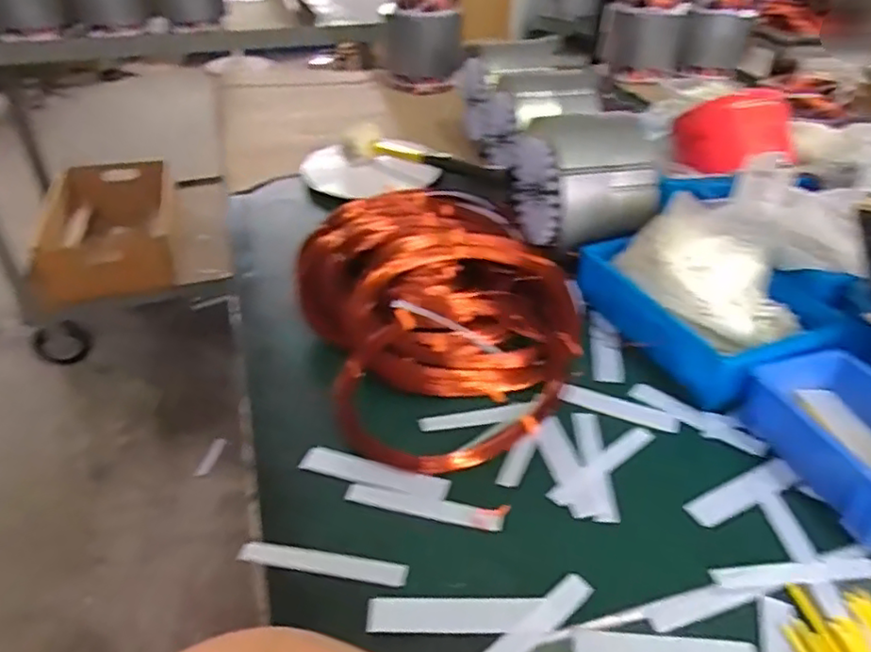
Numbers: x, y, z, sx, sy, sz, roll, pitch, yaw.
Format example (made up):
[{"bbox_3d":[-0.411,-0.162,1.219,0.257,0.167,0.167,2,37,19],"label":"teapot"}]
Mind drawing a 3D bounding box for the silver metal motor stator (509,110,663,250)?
[{"bbox_3d":[0.161,-0.167,0.696,0.118,0.116,0.148,-2,37,-6],"label":"silver metal motor stator"}]

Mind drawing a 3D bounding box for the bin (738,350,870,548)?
[{"bbox_3d":[0.322,0.085,0.480,0.109,0.052,0.148,-7,38,-11],"label":"bin"}]

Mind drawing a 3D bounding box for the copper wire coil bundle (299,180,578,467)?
[{"bbox_3d":[0.009,-0.015,0.618,0.246,0.094,0.327,-11,39,-17],"label":"copper wire coil bundle"}]

